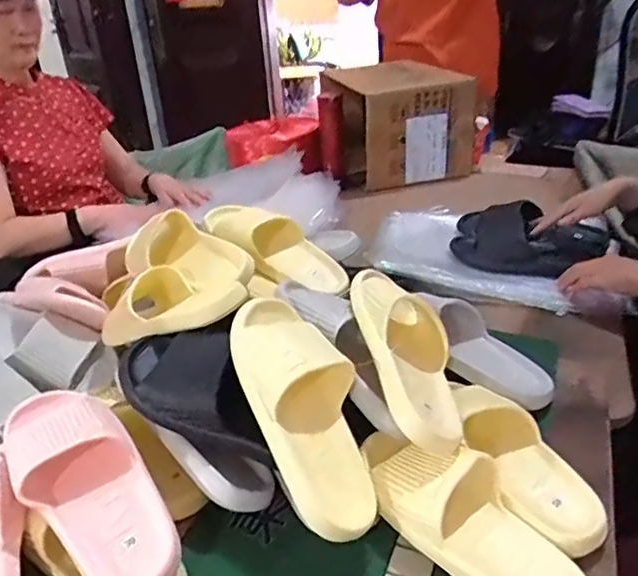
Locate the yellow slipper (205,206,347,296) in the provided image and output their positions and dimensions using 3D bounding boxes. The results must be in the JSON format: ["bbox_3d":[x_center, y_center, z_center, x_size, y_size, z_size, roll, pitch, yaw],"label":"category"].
[{"bbox_3d":[-0.070,-0.066,0.888,0.257,0.066,0.100,31,38,12],"label":"yellow slipper"}]

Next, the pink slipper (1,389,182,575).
[{"bbox_3d":[-0.224,0.181,0.558,0.104,0.064,0.249,-27,56,-36],"label":"pink slipper"}]

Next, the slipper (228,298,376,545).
[{"bbox_3d":[-0.014,0.116,0.590,0.108,0.065,0.259,-14,62,-18],"label":"slipper"}]

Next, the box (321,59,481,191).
[{"bbox_3d":[0.212,-0.441,1.538,0.329,0.256,0.356,-8,28,-7],"label":"box"}]

